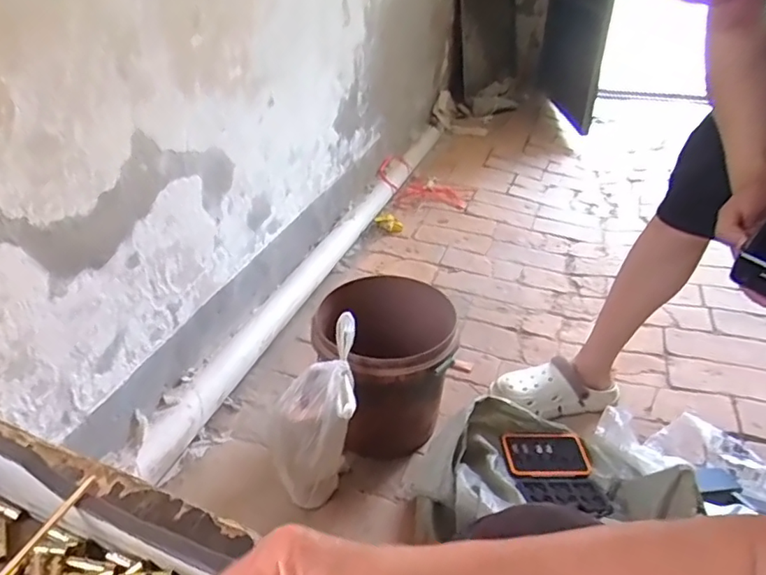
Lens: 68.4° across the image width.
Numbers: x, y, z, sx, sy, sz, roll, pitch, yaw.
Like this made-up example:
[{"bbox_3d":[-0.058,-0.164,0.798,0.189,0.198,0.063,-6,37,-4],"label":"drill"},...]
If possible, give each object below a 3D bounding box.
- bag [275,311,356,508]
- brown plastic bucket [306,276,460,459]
[{"bbox_3d":[-0.113,0.224,0.929,0.138,0.305,0.130,-1,33,-5],"label":"bag"},{"bbox_3d":[0.007,0.150,1.118,0.255,0.272,0.282,6,34,6],"label":"brown plastic bucket"}]

